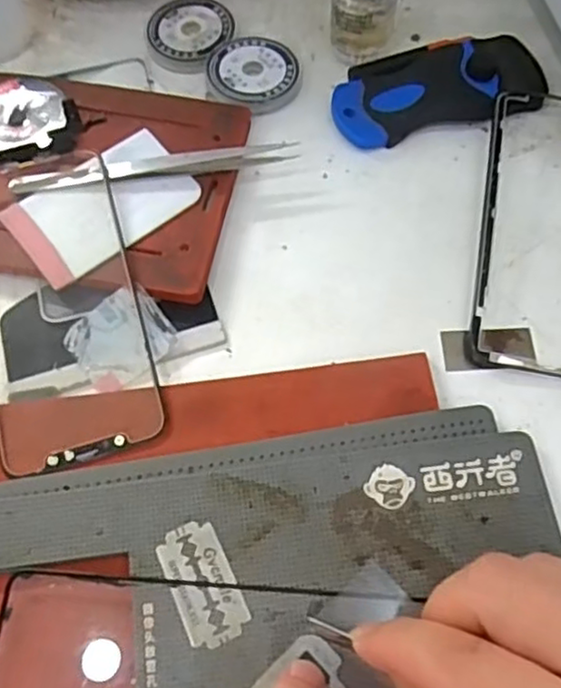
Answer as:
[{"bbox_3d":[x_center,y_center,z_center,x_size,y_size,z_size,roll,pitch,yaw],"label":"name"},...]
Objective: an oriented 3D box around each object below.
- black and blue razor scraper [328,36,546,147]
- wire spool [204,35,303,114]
[{"bbox_3d":[0.077,-0.127,0.333,0.101,0.015,0.054,-8,67,-1],"label":"black and blue razor scraper"},{"bbox_3d":[-0.013,-0.138,0.344,0.047,0.008,0.045,-1,67,2],"label":"wire spool"}]

